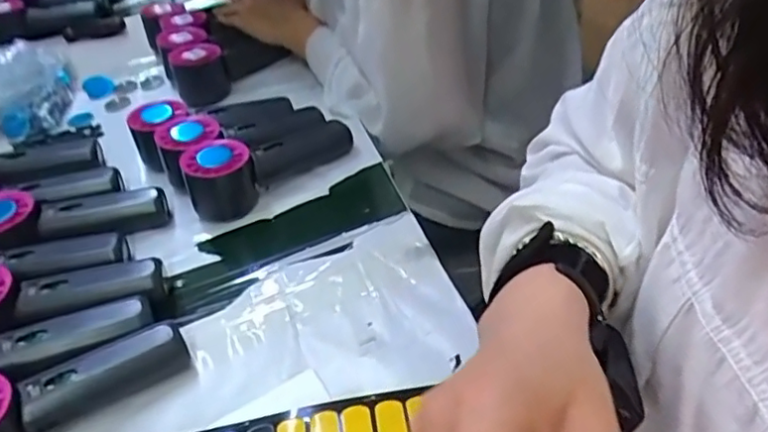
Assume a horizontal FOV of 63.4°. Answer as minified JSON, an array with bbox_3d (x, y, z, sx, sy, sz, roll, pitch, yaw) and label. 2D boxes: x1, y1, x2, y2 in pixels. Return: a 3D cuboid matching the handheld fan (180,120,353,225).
[{"bbox_3d":[-0.104,-0.051,0.565,0.158,0.058,0.059,-33,42,-30],"label":"handheld fan"}]

